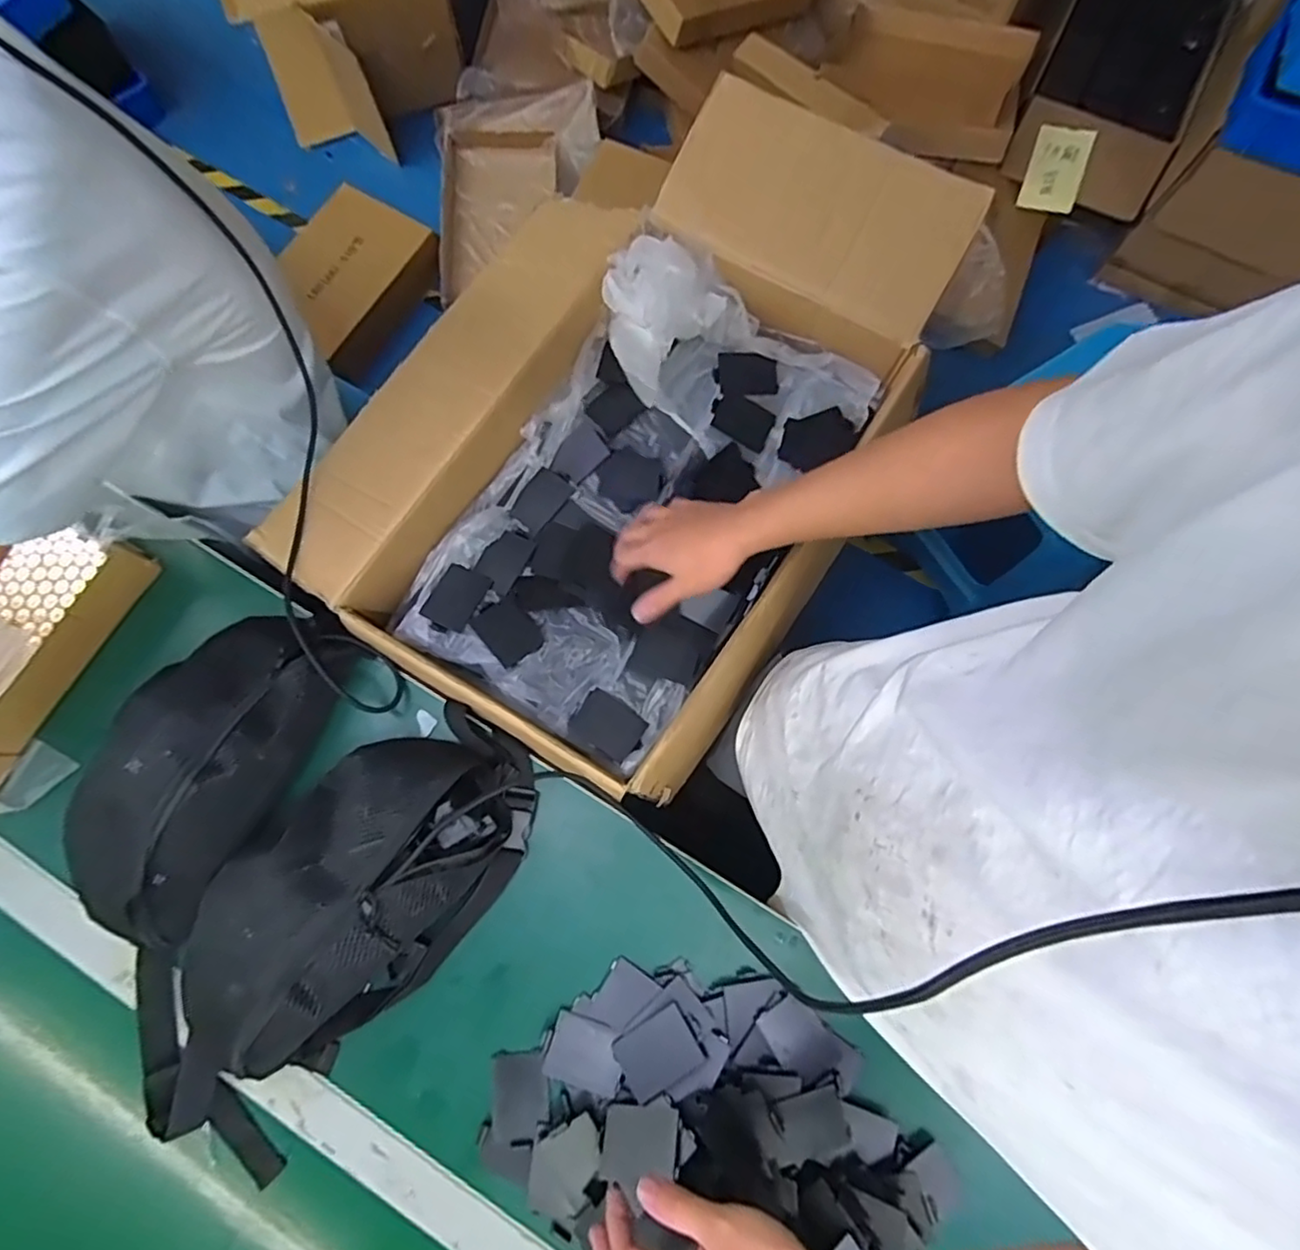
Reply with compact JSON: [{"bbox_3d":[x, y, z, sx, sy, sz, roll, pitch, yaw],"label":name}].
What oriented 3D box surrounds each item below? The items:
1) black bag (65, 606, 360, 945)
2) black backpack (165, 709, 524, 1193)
[{"bbox_3d":[-0.367,0.108,0.519,0.128,0.087,0.293,27,79,6],"label":"black bag"},{"bbox_3d":[-0.254,0.233,0.509,0.180,0.078,0.380,42,81,8],"label":"black backpack"}]

